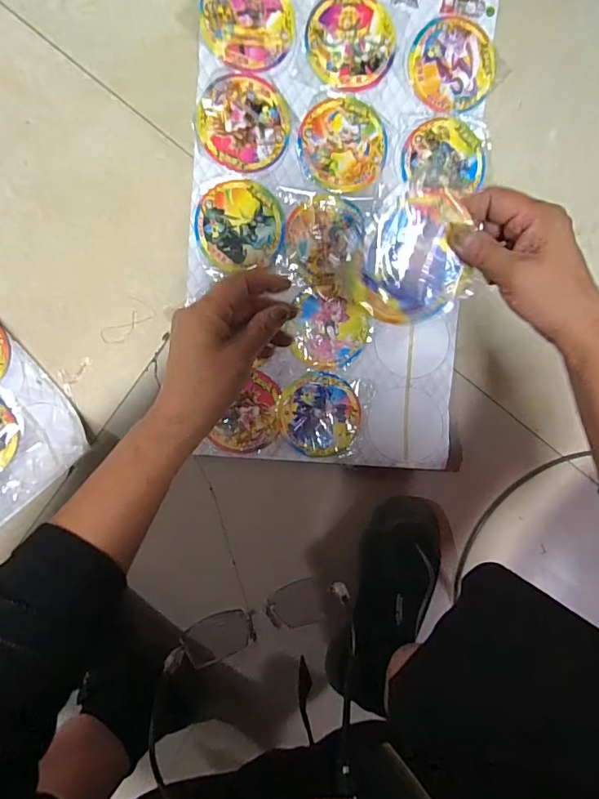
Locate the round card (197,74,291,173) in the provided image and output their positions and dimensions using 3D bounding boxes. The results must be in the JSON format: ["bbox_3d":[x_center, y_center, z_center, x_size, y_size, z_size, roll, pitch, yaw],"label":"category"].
[{"bbox_3d":[-0.060,-0.293,0.494,0.095,0.005,0.093,-1,97,-5],"label":"round card"}]

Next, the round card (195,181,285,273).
[{"bbox_3d":[-0.066,-0.190,0.507,0.092,0.006,0.090,-1,97,-5],"label":"round card"}]

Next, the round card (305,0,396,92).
[{"bbox_3d":[0.055,-0.382,0.495,0.093,0.004,0.092,-1,97,-5],"label":"round card"}]

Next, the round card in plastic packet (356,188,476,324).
[{"bbox_3d":[0.083,-0.101,0.342,0.083,0.011,0.092,-12,125,-1],"label":"round card in plastic packet"}]

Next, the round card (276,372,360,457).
[{"bbox_3d":[0.024,0.018,0.537,0.091,0.004,0.093,0,90,-6],"label":"round card"}]

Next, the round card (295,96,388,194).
[{"bbox_3d":[0.048,-0.277,0.509,0.094,0.005,0.093,-1,97,-5],"label":"round card"}]

